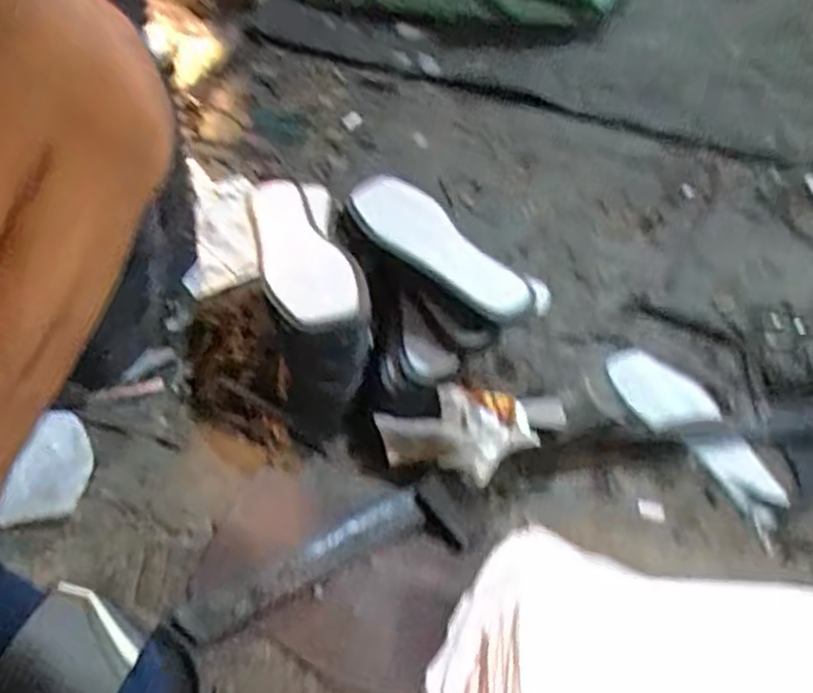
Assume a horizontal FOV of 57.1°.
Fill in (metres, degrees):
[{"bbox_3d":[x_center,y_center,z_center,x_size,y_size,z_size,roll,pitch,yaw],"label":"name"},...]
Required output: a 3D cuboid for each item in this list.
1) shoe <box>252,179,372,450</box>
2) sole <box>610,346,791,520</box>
[{"bbox_3d":[-0.110,-0.055,0.823,0.096,0.136,0.277,-10,48,-14],"label":"shoe"},{"bbox_3d":[0.325,0.083,0.831,0.090,0.036,0.239,-26,54,-26],"label":"sole"}]

